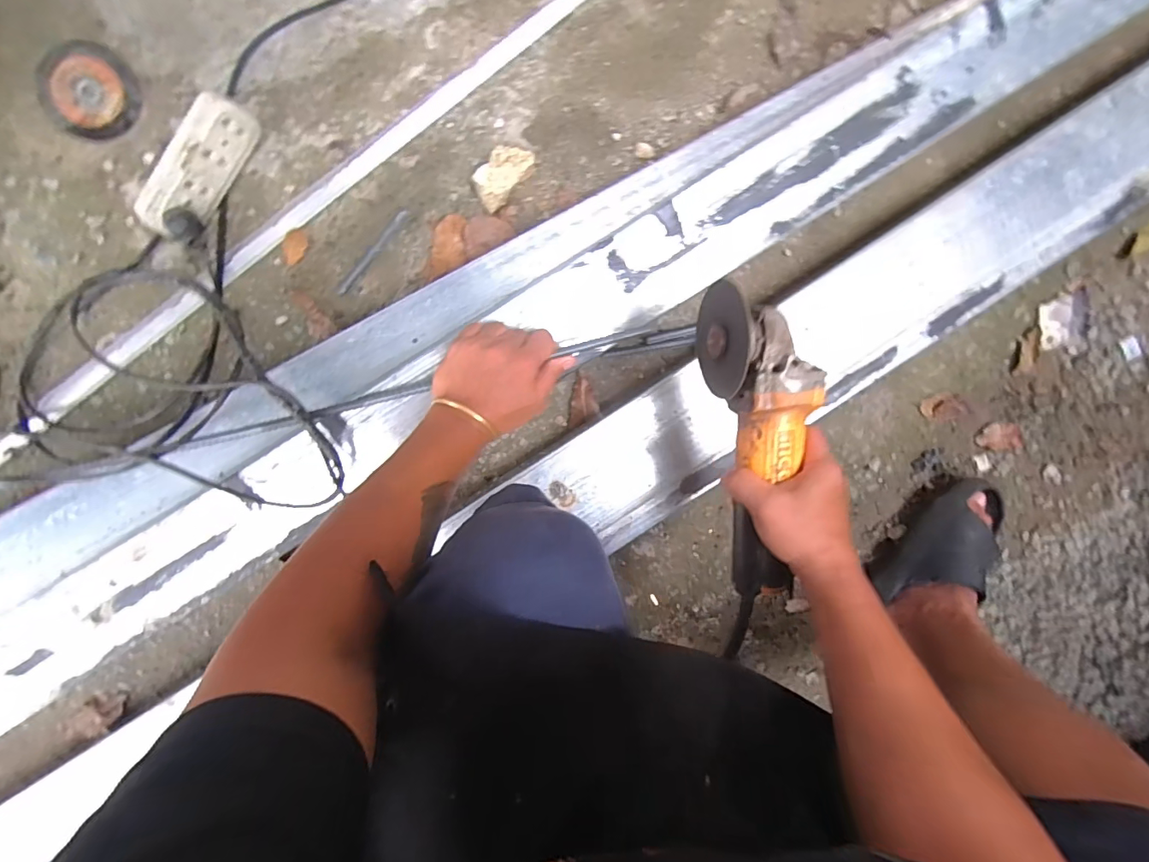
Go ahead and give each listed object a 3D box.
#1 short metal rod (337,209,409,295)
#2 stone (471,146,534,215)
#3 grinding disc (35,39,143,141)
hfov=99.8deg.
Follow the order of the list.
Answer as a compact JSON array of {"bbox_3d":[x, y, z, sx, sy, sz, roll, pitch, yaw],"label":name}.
[{"bbox_3d":[-0.244,-0.217,0.585,0.012,0.010,0.126,37,90,-9],"label":"short metal rod"},{"bbox_3d":[-0.089,-0.311,0.586,0.051,0.024,0.079,39,90,-9],"label":"stone"},{"bbox_3d":[-0.547,-0.382,0.544,0.106,0.004,0.097,-1,95,-7],"label":"grinding disc"}]

